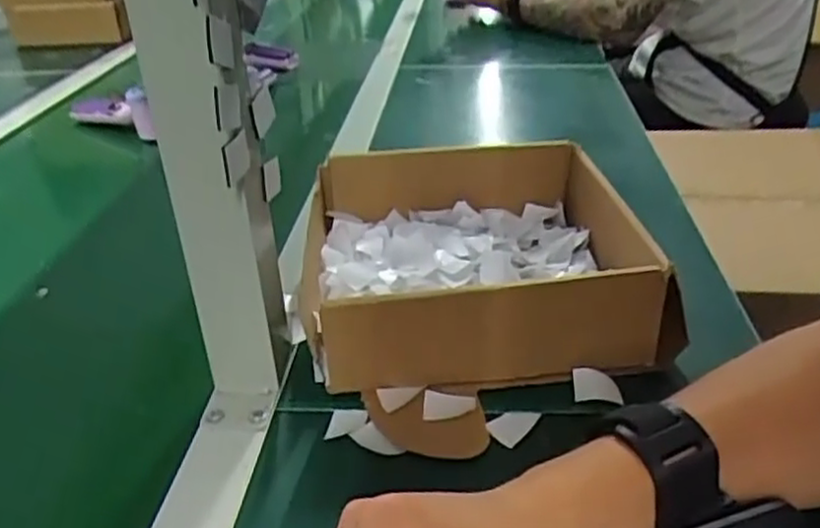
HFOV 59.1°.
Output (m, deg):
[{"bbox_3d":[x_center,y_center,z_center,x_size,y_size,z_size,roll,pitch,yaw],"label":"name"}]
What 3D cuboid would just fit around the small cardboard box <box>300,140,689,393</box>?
[{"bbox_3d":[0.042,-0.015,0.524,0.220,0.074,0.248,-7,30,-1],"label":"small cardboard box"}]

